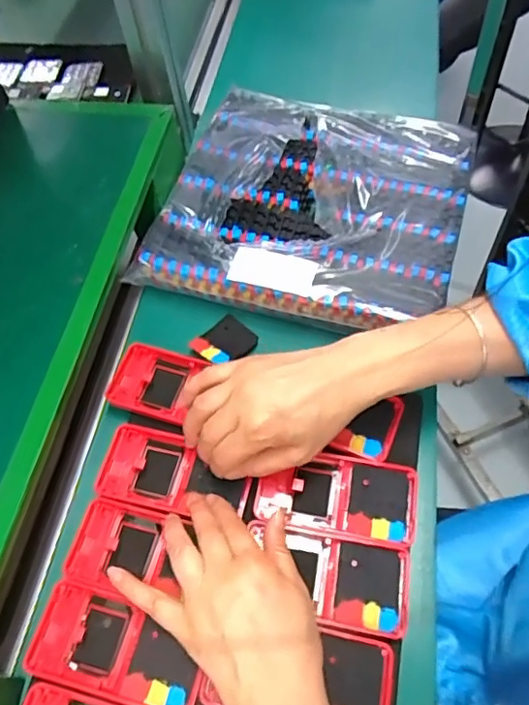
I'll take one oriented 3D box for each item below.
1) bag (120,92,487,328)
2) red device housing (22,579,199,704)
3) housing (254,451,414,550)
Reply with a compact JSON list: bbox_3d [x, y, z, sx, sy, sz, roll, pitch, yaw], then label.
[{"bbox_3d":[0.050,-0.163,0.565,0.297,0.049,0.279,13,62,11],"label":"bag"},{"bbox_3d":[-0.104,0.207,0.383,0.122,0.015,0.060,13,62,11],"label":"red device housing"},{"bbox_3d":[0.057,0.113,0.432,0.122,0.019,0.062,8,61,9],"label":"housing"}]

